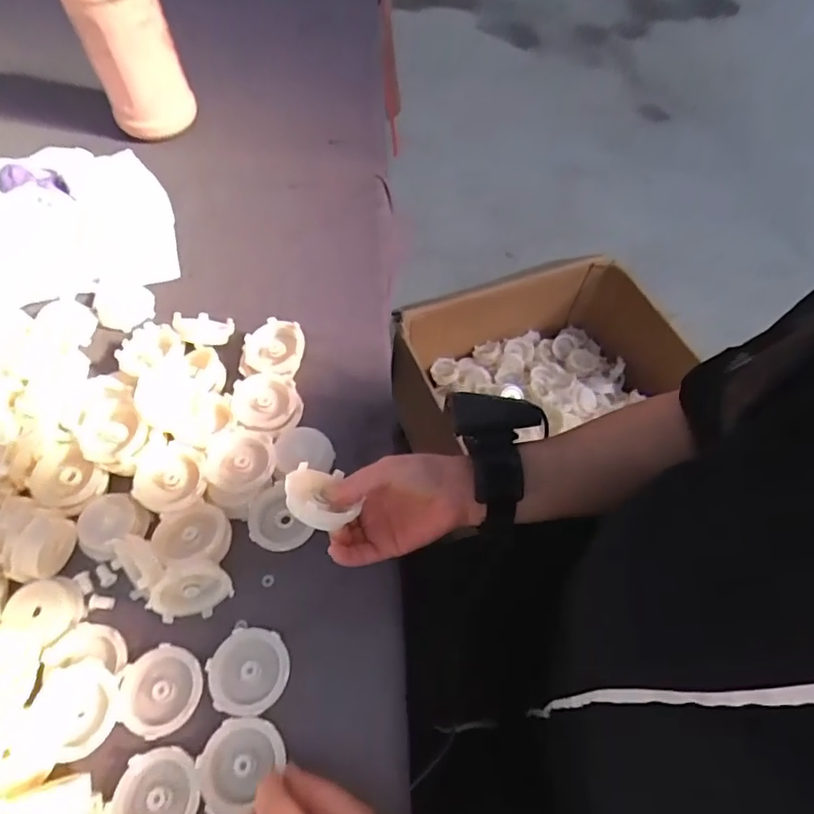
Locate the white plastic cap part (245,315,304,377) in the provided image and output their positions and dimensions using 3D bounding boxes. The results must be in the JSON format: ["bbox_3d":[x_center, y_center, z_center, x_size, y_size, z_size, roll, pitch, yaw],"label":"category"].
[{"bbox_3d":[-0.121,-0.052,0.508,0.053,0.030,0.053,0,60,-1],"label":"white plastic cap part"}]

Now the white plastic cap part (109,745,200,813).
[{"bbox_3d":[-0.158,0.248,0.348,0.050,0.016,0.052,0,60,-1],"label":"white plastic cap part"}]

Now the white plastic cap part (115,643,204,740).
[{"bbox_3d":[-0.168,0.194,0.378,0.054,0.016,0.053,0,60,-1],"label":"white plastic cap part"}]

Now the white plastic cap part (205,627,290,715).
[{"bbox_3d":[-0.110,0.186,0.389,0.053,0.018,0.053,0,60,-1],"label":"white plastic cap part"}]

